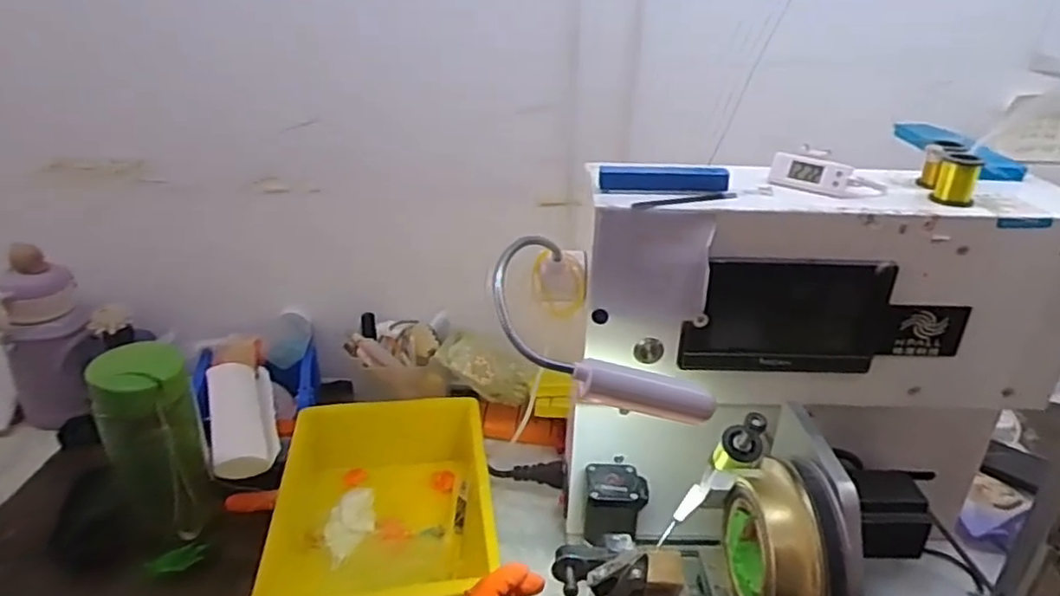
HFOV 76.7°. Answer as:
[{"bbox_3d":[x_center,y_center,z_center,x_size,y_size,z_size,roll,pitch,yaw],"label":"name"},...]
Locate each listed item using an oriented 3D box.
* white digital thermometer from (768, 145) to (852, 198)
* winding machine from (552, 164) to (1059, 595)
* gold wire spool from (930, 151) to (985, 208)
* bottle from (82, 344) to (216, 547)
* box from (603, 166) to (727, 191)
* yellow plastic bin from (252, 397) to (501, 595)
[{"bbox_3d":[0.194,-0.089,0.465,0.050,0.026,0.016,13,29,22],"label":"white digital thermometer"},{"bbox_3d":[0.209,0.110,0.461,0.345,0.325,0.209,-1,27,-5],"label":"winding machine"},{"bbox_3d":[0.287,-0.081,0.450,0.025,0.034,0.025,19,32,30],"label":"gold wire spool"},{"bbox_3d":[-0.314,0.131,0.564,0.072,0.181,0.084,-17,32,-31],"label":"bottle"},{"bbox_3d":[0.090,-0.080,0.453,0.084,0.015,0.012,2,27,1],"label":"box"},{"bbox_3d":[-0.129,0.195,0.611,0.180,0.081,0.249,-3,27,-9],"label":"yellow plastic bin"}]

